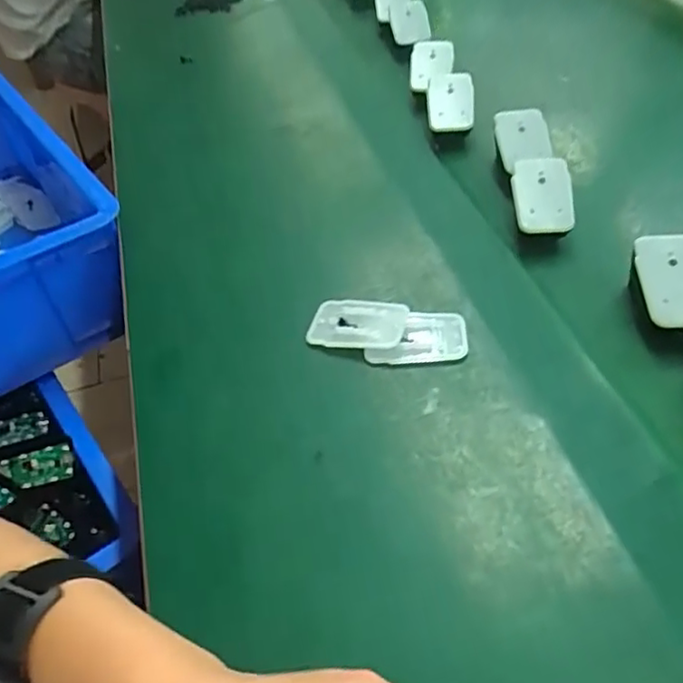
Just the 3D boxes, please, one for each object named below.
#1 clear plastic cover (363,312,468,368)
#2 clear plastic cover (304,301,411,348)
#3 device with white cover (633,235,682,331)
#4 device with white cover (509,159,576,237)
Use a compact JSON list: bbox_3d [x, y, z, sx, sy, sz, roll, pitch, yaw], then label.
[{"bbox_3d":[0.052,-0.004,0.430,0.069,0.009,0.041,-3,48,4],"label":"clear plastic cover"},{"bbox_3d":[0.012,-0.012,0.442,0.069,0.013,0.041,8,50,14],"label":"clear plastic cover"},{"bbox_3d":[0.219,-0.040,0.405,0.047,0.010,0.066,-5,75,0],"label":"device with white cover"},{"bbox_3d":[0.158,-0.115,0.482,0.045,0.018,0.065,-1,71,8],"label":"device with white cover"}]

